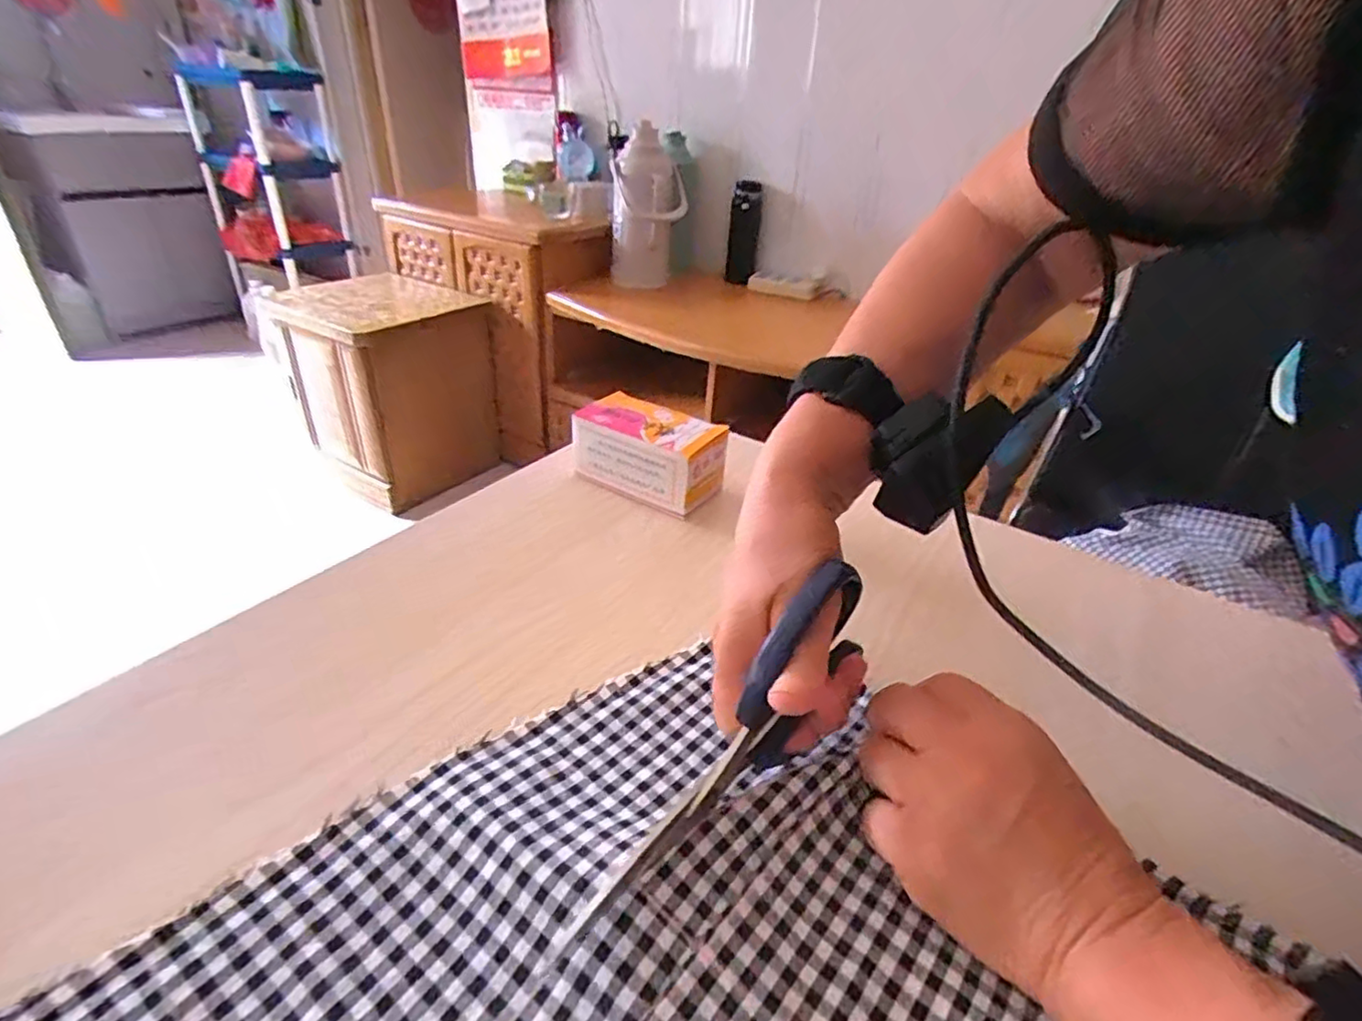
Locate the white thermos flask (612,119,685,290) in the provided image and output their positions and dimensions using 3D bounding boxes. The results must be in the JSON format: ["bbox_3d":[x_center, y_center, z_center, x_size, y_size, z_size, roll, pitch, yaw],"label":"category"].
[{"bbox_3d":[-0.078,-0.692,1.534,0.168,0.322,0.170,4,33,-1],"label":"white thermos flask"}]

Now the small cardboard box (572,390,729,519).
[{"bbox_3d":[-0.024,-0.043,0.506,0.115,0.062,0.058,19,36,24],"label":"small cardboard box"}]

